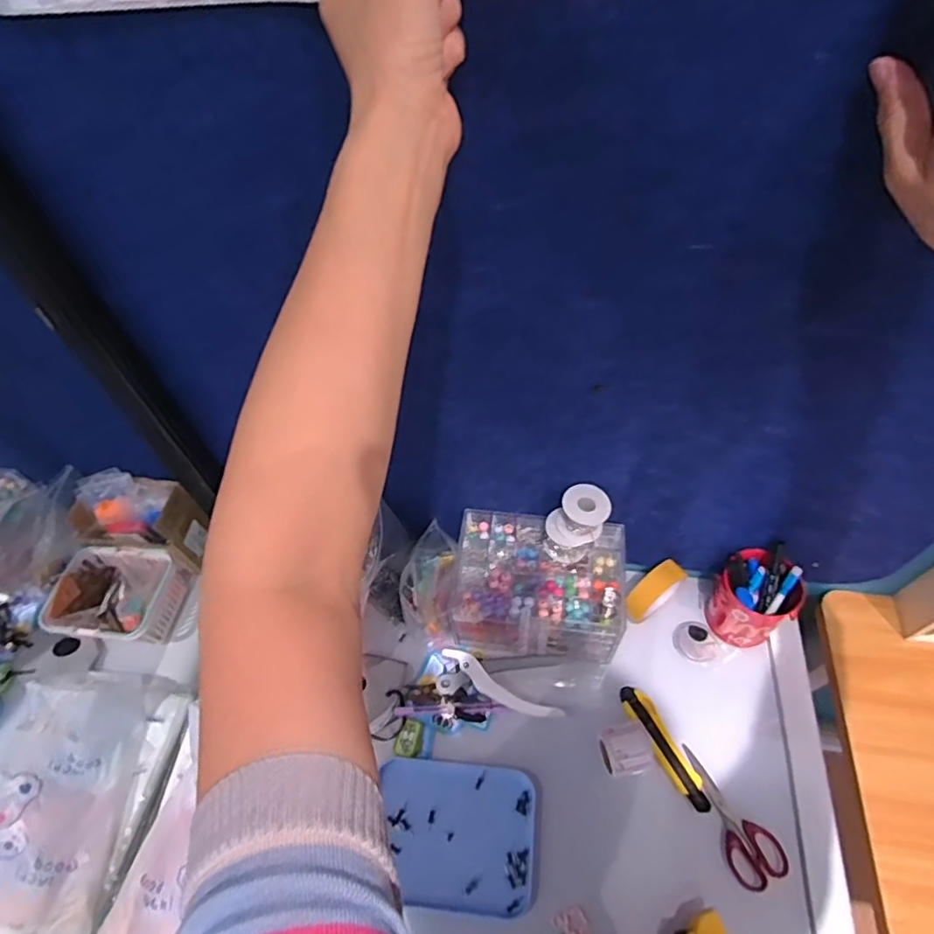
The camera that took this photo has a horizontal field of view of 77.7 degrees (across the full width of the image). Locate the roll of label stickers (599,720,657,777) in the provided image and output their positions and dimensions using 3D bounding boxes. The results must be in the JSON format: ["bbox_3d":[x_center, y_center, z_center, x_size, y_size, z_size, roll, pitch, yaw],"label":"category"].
[{"bbox_3d":[0.194,0.339,0.699,0.067,0.040,0.056,-12,55,-5],"label":"roll of label stickers"}]

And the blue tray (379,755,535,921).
[{"bbox_3d":[-0.014,0.428,0.683,0.182,0.017,0.148,3,55,6],"label":"blue tray"}]

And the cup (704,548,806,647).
[{"bbox_3d":[0.378,0.177,0.774,0.083,0.127,0.087,-2,55,2],"label":"cup"}]

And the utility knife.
[{"bbox_3d":[0.246,0.345,0.719,0.035,0.016,0.154,-24,57,-13],"label":"utility knife"}]

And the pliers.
[{"bbox_3d":[0.044,0.281,0.754,0.161,0.016,0.055,10,56,10],"label":"pliers"}]

